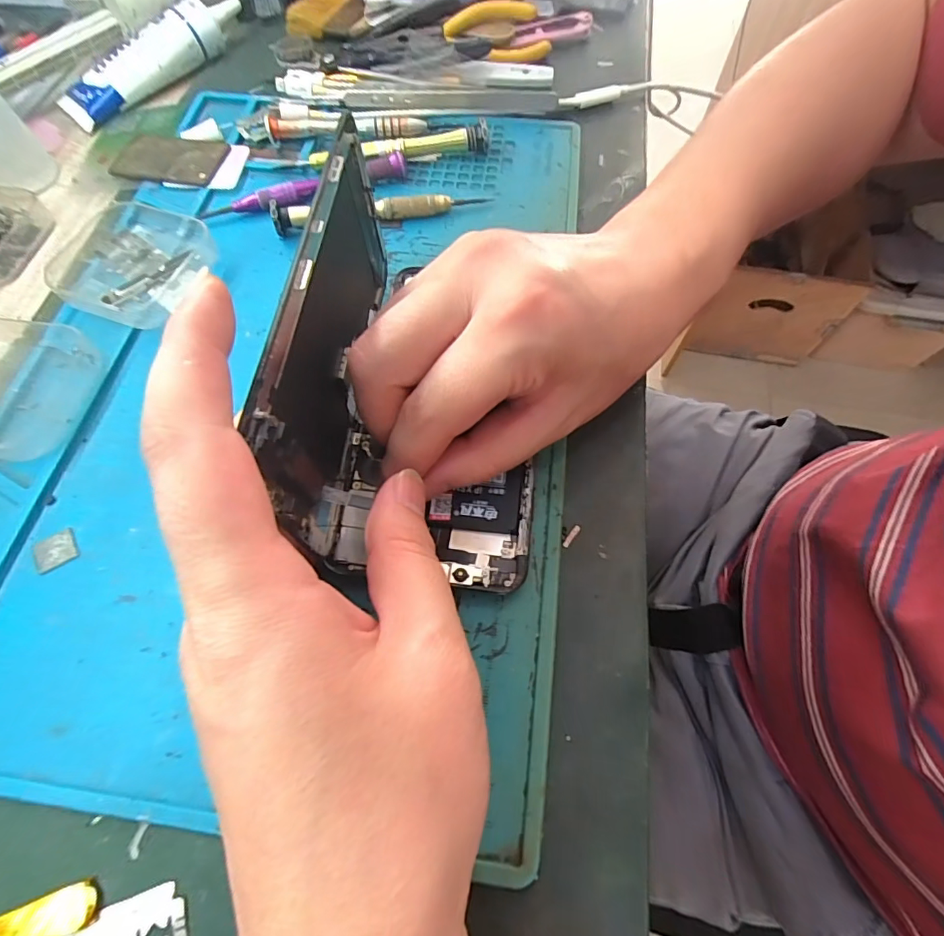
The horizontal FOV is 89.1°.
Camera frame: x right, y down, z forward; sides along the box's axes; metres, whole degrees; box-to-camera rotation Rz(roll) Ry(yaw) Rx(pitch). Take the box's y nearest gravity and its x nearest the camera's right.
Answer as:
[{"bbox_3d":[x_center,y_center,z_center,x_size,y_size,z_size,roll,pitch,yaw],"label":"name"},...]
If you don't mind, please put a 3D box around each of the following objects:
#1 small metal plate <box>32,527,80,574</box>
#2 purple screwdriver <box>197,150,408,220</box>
[{"bbox_3d":[-0.161,0.032,0.186,0.015,0.004,0.015,-29,66,-15],"label":"small metal plate"},{"bbox_3d":[-0.092,-0.156,0.265,0.114,0.011,0.008,-19,66,-9],"label":"purple screwdriver"}]

